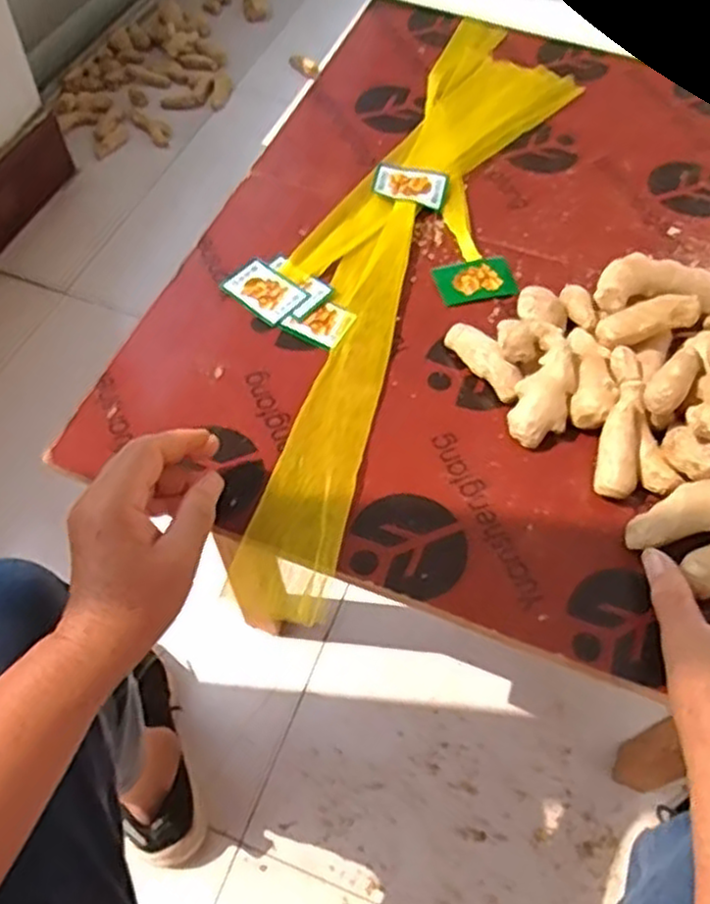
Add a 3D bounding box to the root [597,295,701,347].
[{"bbox_3d":[0.200,-0.090,0.507,0.070,0.018,0.026,-14,60,-10],"label":"root"}]

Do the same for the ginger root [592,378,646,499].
[{"bbox_3d":[0.171,-0.010,0.471,0.028,0.016,0.080,15,78,7],"label":"ginger root"}]

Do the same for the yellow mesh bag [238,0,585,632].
[{"bbox_3d":[0.040,-0.169,0.588,0.135,0.013,0.642,22,60,11],"label":"yellow mesh bag"}]

